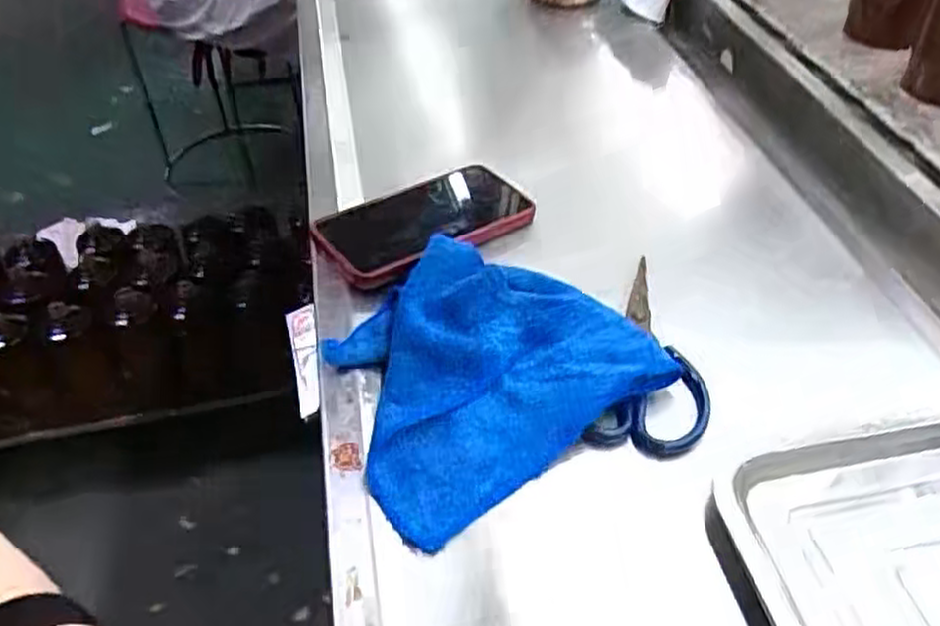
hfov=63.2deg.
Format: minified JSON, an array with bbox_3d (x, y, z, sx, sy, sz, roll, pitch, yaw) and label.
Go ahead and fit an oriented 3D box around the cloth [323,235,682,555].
[{"bbox_3d":[0.001,0.028,0.480,0.193,0.027,0.168,-29,50,-26],"label":"cloth"}]

